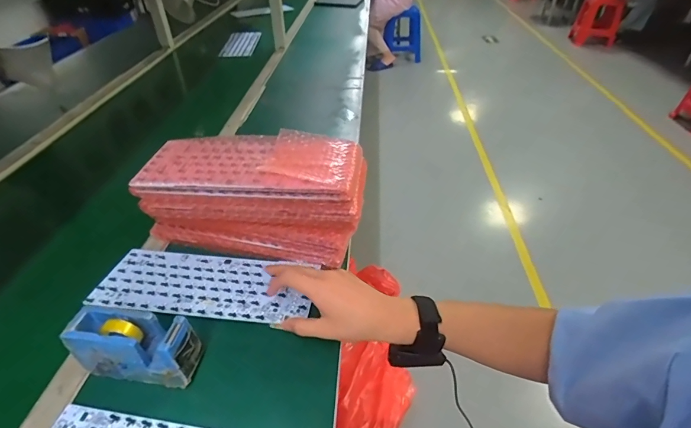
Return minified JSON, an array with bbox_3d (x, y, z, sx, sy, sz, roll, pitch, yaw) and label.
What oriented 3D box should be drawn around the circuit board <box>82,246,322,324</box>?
[{"bbox_3d":[-0.201,0.101,0.560,0.299,0.004,0.117,4,34,5],"label":"circuit board"}]

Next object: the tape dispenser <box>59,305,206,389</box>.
[{"bbox_3d":[-0.243,0.154,0.446,0.132,0.074,0.049,5,37,6],"label":"tape dispenser"}]

